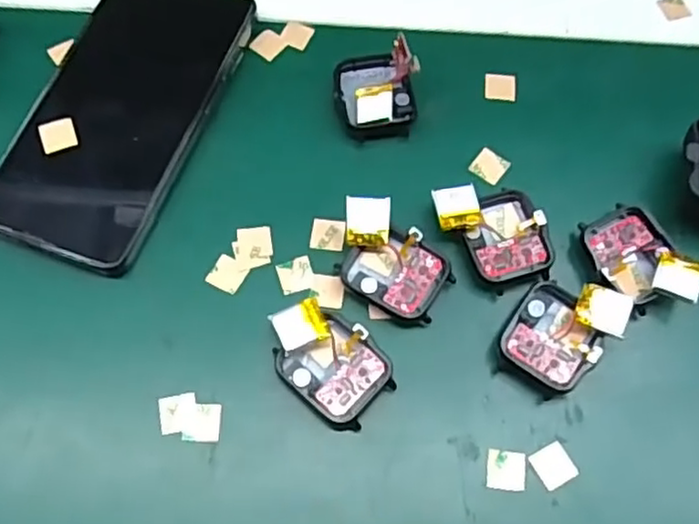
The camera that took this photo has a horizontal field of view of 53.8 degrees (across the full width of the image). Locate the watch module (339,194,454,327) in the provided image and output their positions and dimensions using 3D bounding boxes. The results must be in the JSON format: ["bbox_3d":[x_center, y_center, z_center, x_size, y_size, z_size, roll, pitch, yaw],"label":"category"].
[{"bbox_3d":[0.017,0.000,0.309,0.057,0.019,0.038,40,73,14],"label":"watch module"}]

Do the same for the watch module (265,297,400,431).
[{"bbox_3d":[-0.009,0.042,0.293,0.038,0.017,0.054,-42,75,-16],"label":"watch module"}]

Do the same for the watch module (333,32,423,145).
[{"bbox_3d":[0.014,-0.087,0.347,0.042,0.018,0.051,-6,68,-4],"label":"watch module"}]

